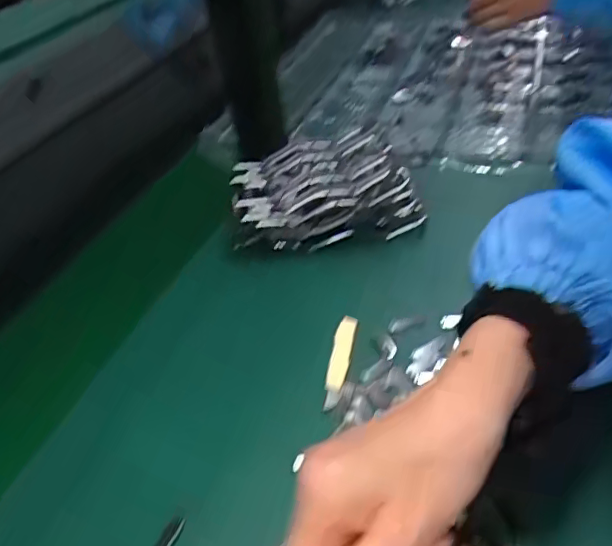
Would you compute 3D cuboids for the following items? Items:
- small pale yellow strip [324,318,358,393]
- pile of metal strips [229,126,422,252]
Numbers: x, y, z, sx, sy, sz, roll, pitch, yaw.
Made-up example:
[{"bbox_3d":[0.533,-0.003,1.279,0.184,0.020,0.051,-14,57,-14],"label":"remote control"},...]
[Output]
[{"bbox_3d":[0.027,0.059,0.418,0.015,0.006,0.073,2,41,14],"label":"small pale yellow strip"},{"bbox_3d":[0.018,-0.083,0.542,0.181,0.060,0.110,-6,40,5],"label":"pile of metal strips"}]

